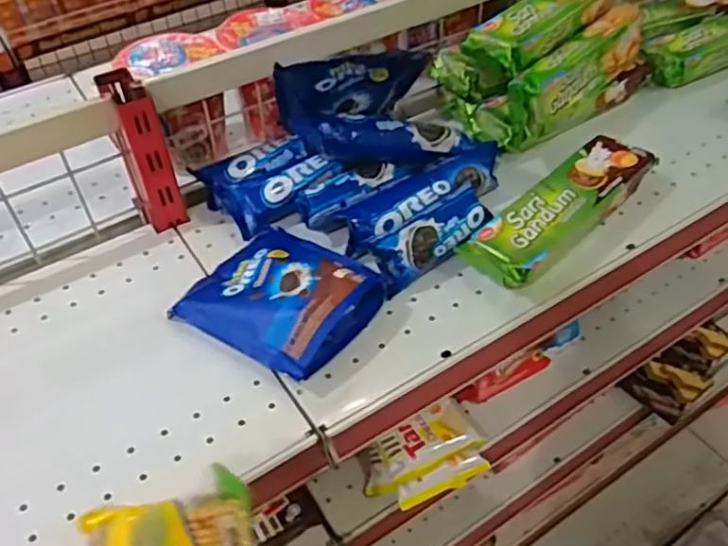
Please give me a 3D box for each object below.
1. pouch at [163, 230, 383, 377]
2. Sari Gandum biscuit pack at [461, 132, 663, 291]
[{"bbox_3d":[-0.069,0.014,0.539,0.148,0.041,0.126,26,53,24],"label":"pouch"},{"bbox_3d":[0.181,-0.054,0.591,0.217,0.046,0.063,-36,55,-27],"label":"Sari Gandum biscuit pack"}]

